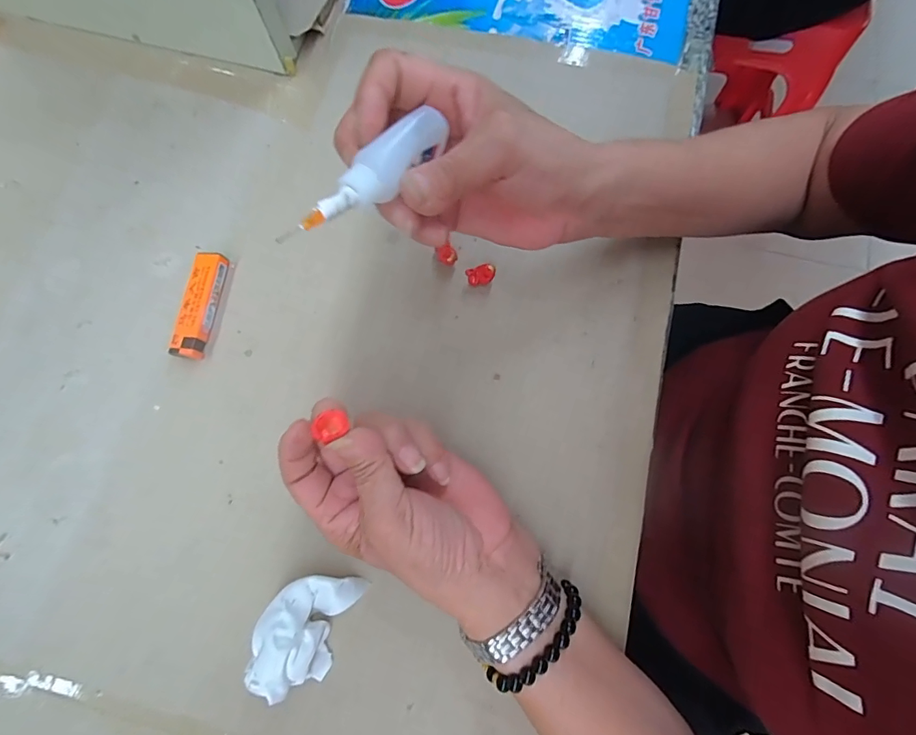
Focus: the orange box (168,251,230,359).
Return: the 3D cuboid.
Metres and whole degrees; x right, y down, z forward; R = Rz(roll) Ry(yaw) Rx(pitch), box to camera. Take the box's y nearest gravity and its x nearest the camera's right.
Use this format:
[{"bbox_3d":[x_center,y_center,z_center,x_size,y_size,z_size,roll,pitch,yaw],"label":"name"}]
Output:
[{"bbox_3d":[-0.192,-0.047,0.321,0.023,0.013,0.080,8,77,4],"label":"orange box"}]

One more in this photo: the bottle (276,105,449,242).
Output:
[{"bbox_3d":[-0.037,-0.084,0.190,0.018,0.016,0.096,39,71,10],"label":"bottle"}]

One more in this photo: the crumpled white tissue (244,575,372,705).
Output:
[{"bbox_3d":[-0.090,0.152,0.248,0.044,0.042,0.066,24,79,7],"label":"crumpled white tissue"}]

